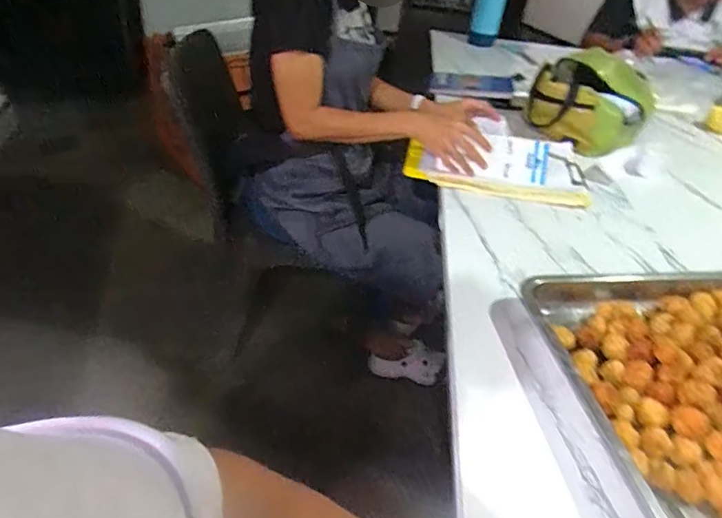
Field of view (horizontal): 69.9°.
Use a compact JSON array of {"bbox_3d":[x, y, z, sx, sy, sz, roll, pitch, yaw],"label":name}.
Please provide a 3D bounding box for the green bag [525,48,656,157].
[{"bbox_3d":[0.513,-0.354,1.155,0.246,0.152,0.209,25,41,22],"label":"green bag"}]

